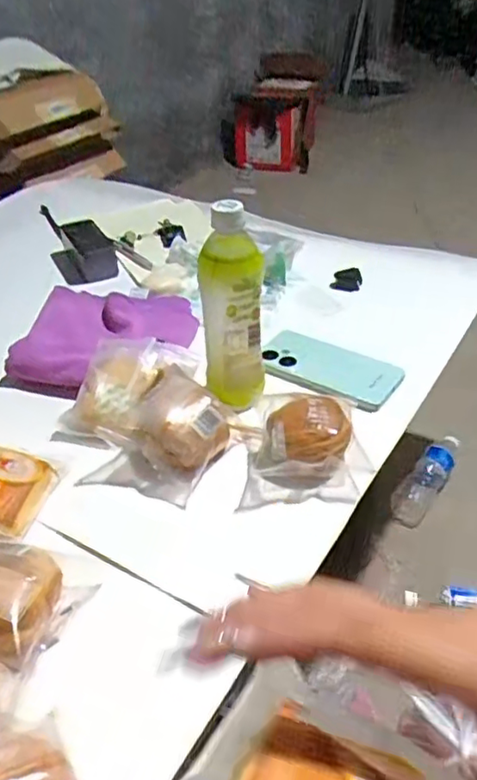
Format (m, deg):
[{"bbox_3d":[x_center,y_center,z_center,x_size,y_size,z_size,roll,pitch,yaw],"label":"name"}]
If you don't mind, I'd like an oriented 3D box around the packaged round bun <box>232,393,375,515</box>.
[{"bbox_3d":[0.063,0.047,0.573,0.110,0.053,0.104,-2,37,2],"label":"packaged round bun"}]

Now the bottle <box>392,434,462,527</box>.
[{"bbox_3d":[0.357,0.158,1.156,0.069,0.062,0.233,20,43,28],"label":"bottle"}]

